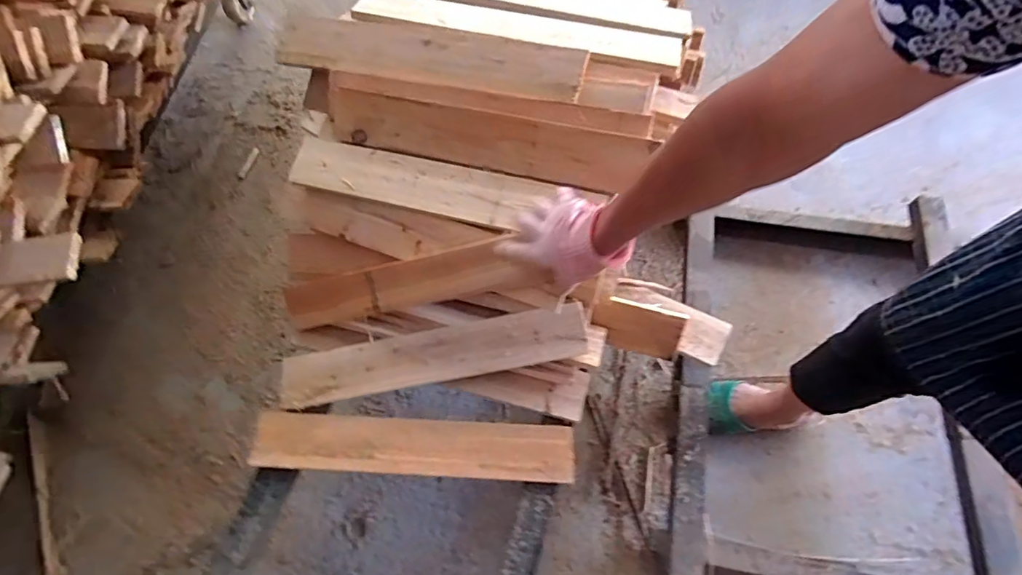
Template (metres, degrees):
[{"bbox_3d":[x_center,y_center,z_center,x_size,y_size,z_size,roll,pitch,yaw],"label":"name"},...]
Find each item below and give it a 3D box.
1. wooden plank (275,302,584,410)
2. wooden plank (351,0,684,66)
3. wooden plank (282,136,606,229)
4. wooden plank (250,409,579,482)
[{"bbox_3d":[-0.126,0.109,0.790,0.484,0.015,0.084,-11,79,4],"label":"wooden plank"},{"bbox_3d":[0.006,-0.417,0.802,0.524,0.030,0.103,14,64,10],"label":"wooden plank"},{"bbox_3d":[-0.112,-0.156,0.764,0.468,0.016,0.077,13,88,9],"label":"wooden plank"},{"bbox_3d":[-0.153,0.243,0.770,0.488,0.011,0.083,1,63,4],"label":"wooden plank"}]

